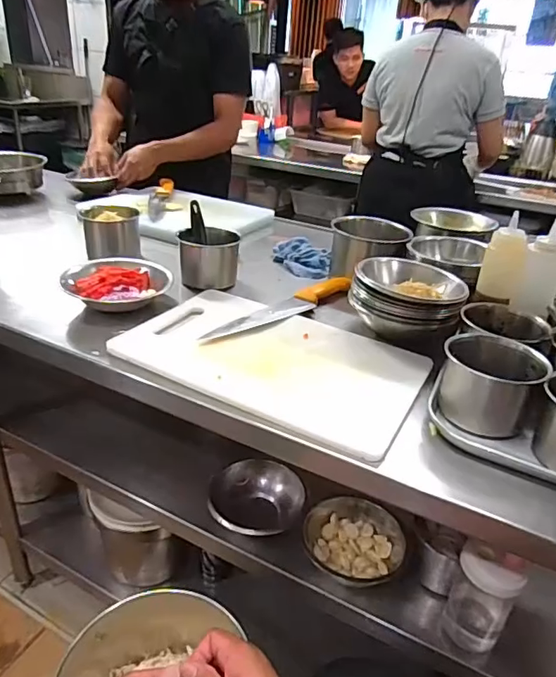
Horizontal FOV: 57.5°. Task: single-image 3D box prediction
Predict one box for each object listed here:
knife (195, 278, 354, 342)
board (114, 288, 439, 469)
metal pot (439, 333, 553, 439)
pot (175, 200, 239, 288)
[{"bbox_3d":[-0.001,-0.054,0.836,0.312,0.033,0.054,-21,38,-39],"label":"knife"},{"bbox_3d":[0.001,0.012,0.742,0.410,0.019,0.307,18,31,23],"label":"board"},{"bbox_3d":[0.256,0.056,0.615,0.110,0.087,0.090,18,31,23],"label":"metal pot"},{"bbox_3d":[-0.128,-0.169,0.942,0.105,0.117,0.116,1,29,-8],"label":"pot"}]

